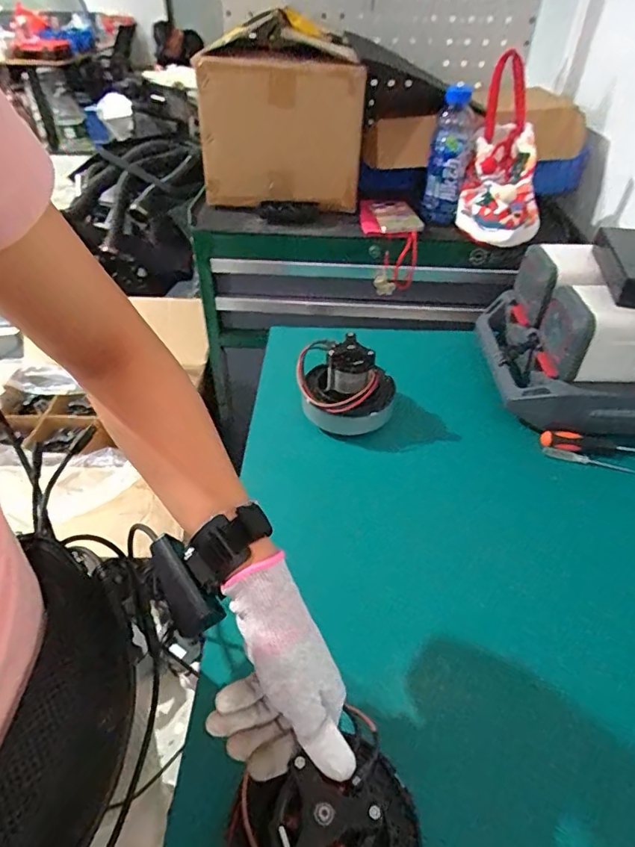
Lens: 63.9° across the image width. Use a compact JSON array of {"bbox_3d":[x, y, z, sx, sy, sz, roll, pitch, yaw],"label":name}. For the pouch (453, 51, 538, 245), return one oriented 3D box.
[{"bbox_3d":[0.307,-0.440,0.839,0.122,0.284,0.095,1,8,-1],"label":"pouch"}]

